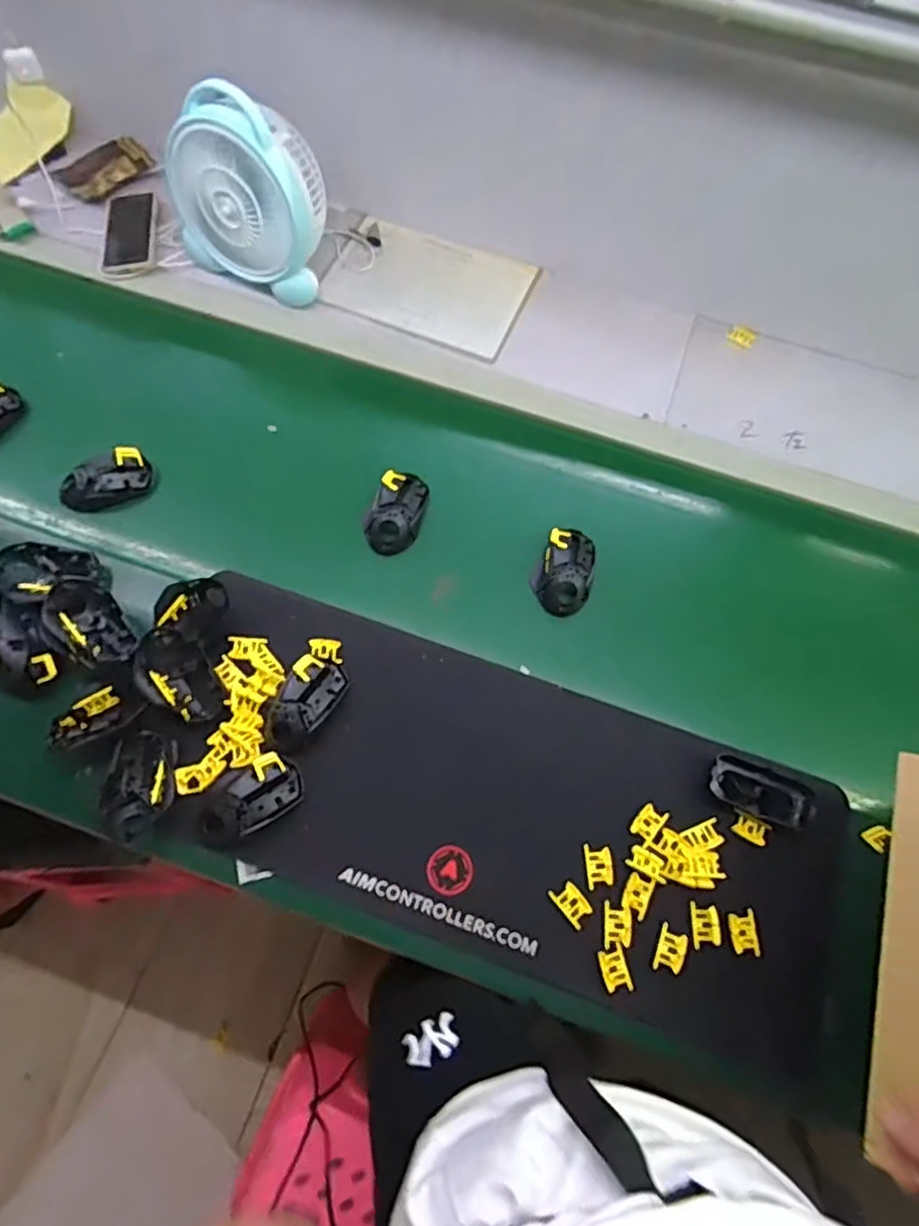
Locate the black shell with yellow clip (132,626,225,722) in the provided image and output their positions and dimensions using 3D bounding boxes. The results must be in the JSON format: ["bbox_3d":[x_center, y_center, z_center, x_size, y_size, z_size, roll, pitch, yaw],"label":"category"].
[{"bbox_3d":[-0.321,0.072,0.756,0.075,0.051,0.112,-27,72,-12],"label":"black shell with yellow clip"}]

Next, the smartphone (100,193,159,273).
[{"bbox_3d":[-0.516,-0.594,1.037,0.081,0.011,0.154,-2,68,-5],"label":"smartphone"}]

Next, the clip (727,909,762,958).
[{"bbox_3d":[0.301,0.339,0.699,0.029,0.005,0.044,-3,68,-5],"label":"clip"}]

